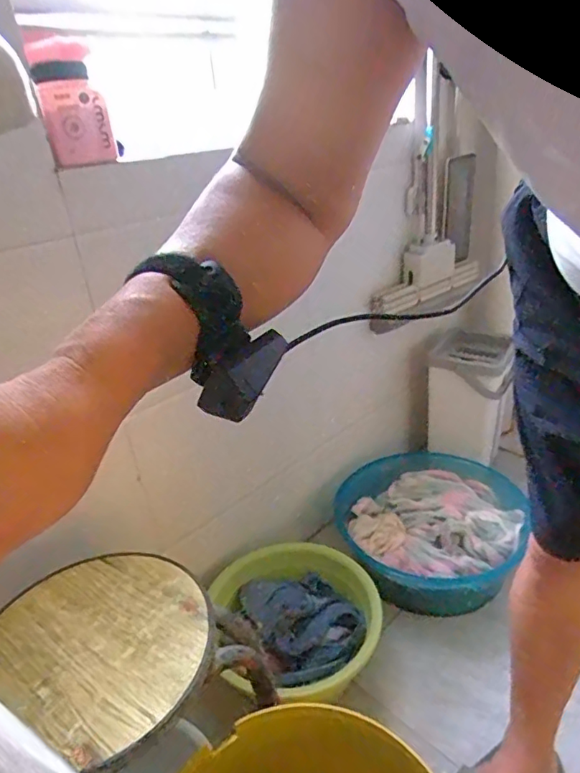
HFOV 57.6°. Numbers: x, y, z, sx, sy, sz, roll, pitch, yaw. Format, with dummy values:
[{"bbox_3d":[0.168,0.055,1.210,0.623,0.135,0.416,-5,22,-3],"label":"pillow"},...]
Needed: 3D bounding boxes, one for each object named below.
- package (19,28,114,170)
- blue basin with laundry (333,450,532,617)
[{"bbox_3d":[-0.280,-0.364,0.673,0.020,0.148,0.097,13,34,32],"label":"package"},{"bbox_3d":[0.310,0.319,1.211,0.368,0.164,0.377,-4,27,2],"label":"blue basin with laundry"}]

